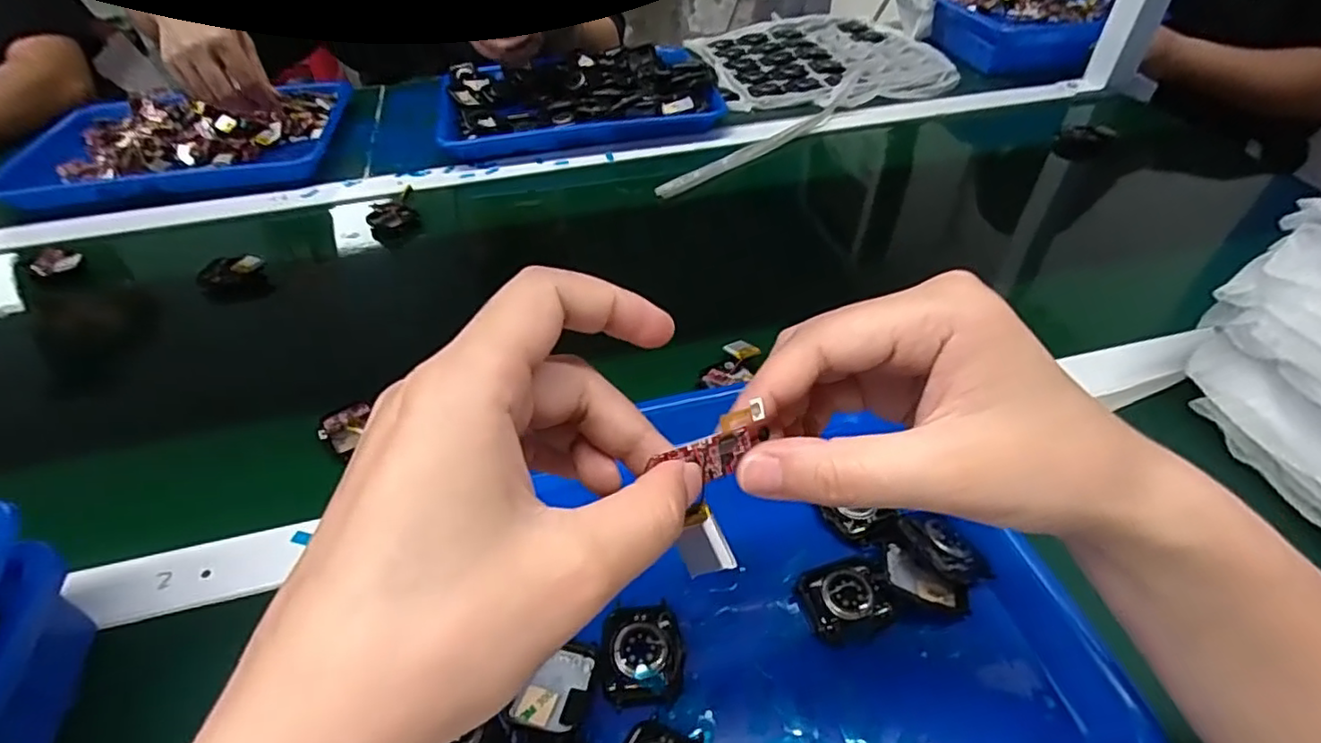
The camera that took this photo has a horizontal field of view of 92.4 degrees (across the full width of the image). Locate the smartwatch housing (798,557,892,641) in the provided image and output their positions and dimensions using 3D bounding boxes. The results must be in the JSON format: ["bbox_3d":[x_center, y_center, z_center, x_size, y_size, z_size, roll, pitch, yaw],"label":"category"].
[{"bbox_3d":[0.093,0.112,0.317,0.041,0.014,0.035,-13,46,-11],"label":"smartwatch housing"}]

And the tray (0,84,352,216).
[{"bbox_3d":[-0.551,-0.265,0.732,0.352,0.046,0.231,-12,46,-9],"label":"tray"}]

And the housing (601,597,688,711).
[{"bbox_3d":[-0.009,0.131,0.298,0.038,0.012,0.044,-9,45,-6],"label":"housing"}]

